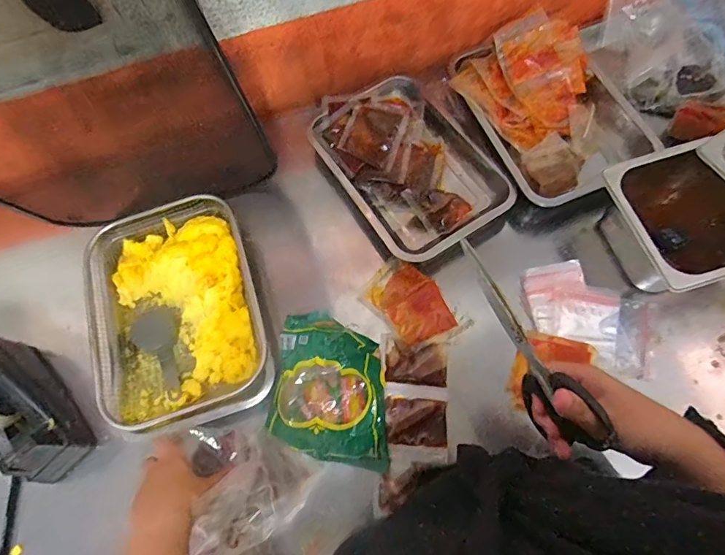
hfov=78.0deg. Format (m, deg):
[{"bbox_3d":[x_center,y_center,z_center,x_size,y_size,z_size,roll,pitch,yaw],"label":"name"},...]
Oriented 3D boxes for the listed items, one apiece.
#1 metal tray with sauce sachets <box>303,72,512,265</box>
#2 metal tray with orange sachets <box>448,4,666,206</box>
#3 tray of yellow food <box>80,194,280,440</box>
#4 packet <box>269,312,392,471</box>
[{"bbox_3d":[0.063,-0.173,0.671,0.199,0.057,0.295,-32,69,-8],"label":"metal tray with sauce sachets"},{"bbox_3d":[0.279,-0.252,0.663,0.213,0.067,0.289,-24,68,-5],"label":"metal tray with orange sachets"},{"bbox_3d":[-0.247,0.039,0.603,0.216,0.061,0.303,-19,68,-3],"label":"tray of yellow food"},{"bbox_3d":[-0.035,0.130,0.534,0.151,0.072,0.166,10,69,9],"label":"packet"}]

